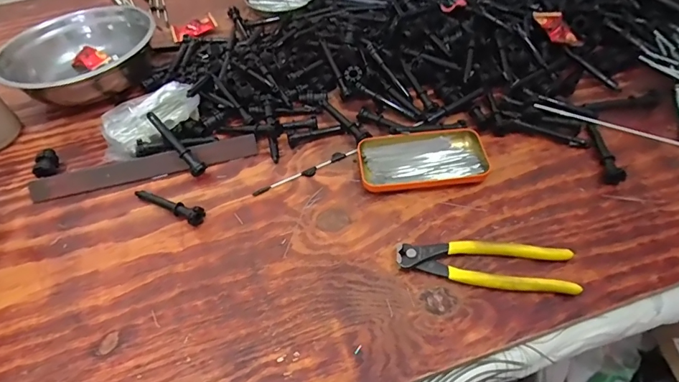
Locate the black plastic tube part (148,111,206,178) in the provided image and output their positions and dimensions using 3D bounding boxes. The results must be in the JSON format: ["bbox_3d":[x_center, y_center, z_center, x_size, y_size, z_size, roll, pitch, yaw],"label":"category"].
[{"bbox_3d":[-0.196,-0.057,0.509,0.018,0.014,0.095,-40,83,-25],"label":"black plastic tube part"}]

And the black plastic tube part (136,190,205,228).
[{"bbox_3d":[-0.191,0.013,0.477,0.096,0.021,0.018,23,56,21],"label":"black plastic tube part"}]

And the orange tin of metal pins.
[{"bbox_3d":[0.095,-0.035,0.490,0.143,0.021,0.078,-7,51,-2],"label":"orange tin of metal pins"}]

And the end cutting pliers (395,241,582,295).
[{"bbox_3d":[0.137,0.071,0.406,0.162,0.017,0.044,3,51,7],"label":"end cutting pliers"}]

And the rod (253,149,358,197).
[{"bbox_3d":[-0.038,-0.023,0.502,0.132,0.006,0.015,-25,54,-15],"label":"rod"}]

